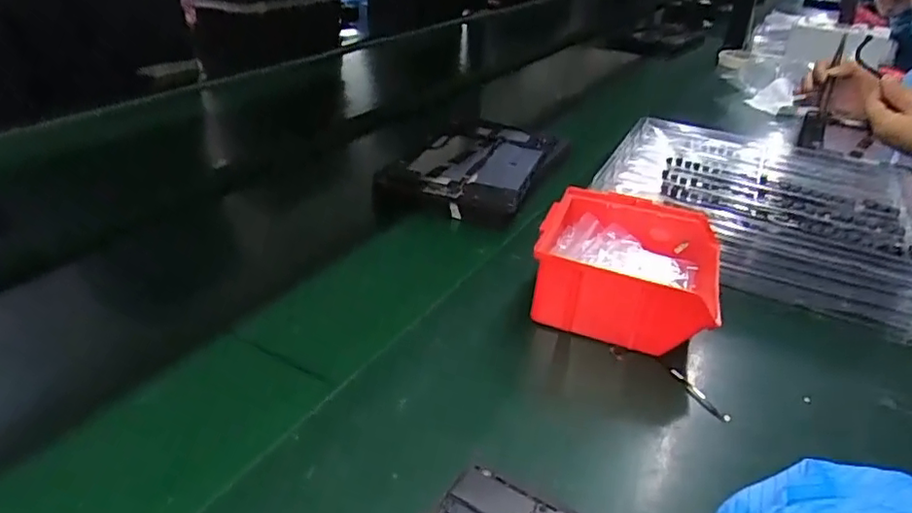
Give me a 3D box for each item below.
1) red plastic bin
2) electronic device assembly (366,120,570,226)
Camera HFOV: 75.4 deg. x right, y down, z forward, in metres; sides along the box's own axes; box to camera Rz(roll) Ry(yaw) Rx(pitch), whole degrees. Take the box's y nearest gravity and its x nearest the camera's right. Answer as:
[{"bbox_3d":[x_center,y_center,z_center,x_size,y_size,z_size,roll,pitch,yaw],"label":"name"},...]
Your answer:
[{"bbox_3d":[0.137,0.012,0.478,0.138,0.070,0.132,17,34,18],"label":"red plastic bin"},{"bbox_3d":[0.024,-0.112,0.700,0.159,0.036,0.226,16,33,19],"label":"electronic device assembly"}]

